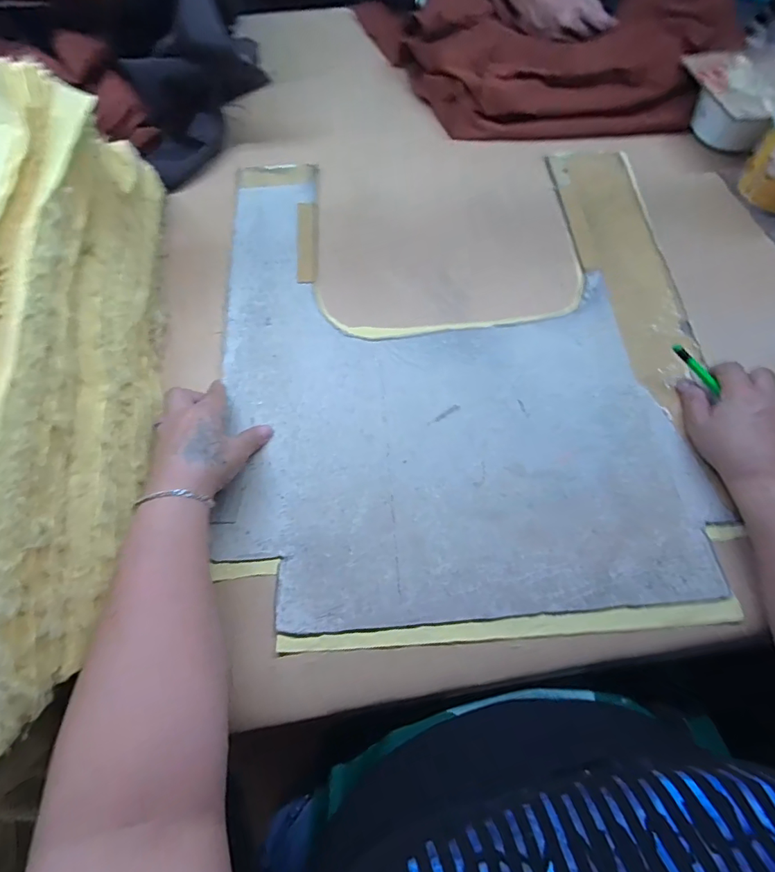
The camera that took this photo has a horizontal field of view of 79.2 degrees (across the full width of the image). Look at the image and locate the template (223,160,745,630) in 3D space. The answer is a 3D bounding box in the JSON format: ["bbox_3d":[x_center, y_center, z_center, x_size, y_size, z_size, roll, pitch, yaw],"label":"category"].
[{"bbox_3d":[0.063,-0.084,0.448,0.429,0.013,0.485,-3,66,-1],"label":"template"}]

